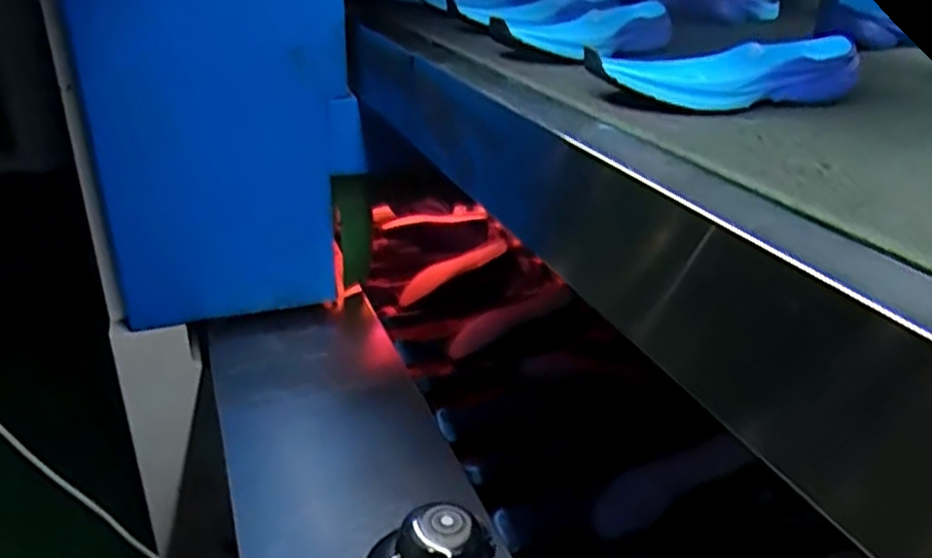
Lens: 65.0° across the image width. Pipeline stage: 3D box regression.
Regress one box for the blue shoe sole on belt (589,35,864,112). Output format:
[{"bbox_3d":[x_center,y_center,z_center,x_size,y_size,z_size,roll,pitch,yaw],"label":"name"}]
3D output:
[{"bbox_3d":[0.206,-0.163,0.580,0.221,0.040,0.084,-9,28,-22],"label":"blue shoe sole on belt"}]

